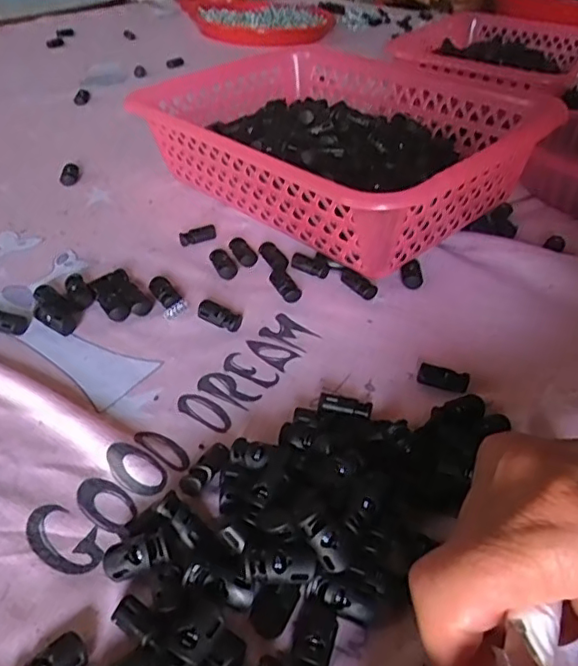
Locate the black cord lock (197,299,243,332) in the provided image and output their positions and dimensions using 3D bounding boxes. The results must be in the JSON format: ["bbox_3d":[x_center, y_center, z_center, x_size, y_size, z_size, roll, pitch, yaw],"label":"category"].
[{"bbox_3d":[-0.044,-0.010,0.362,0.029,0.010,0.012,25,42,23],"label":"black cord lock"}]

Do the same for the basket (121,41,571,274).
[{"bbox_3d":[0.027,-0.154,0.487,0.211,0.099,0.305,-29,49,-35],"label":"basket"}]

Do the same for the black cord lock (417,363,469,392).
[{"bbox_3d":[0.087,0.025,0.327,0.028,0.008,0.013,13,39,10],"label":"black cord lock"}]

